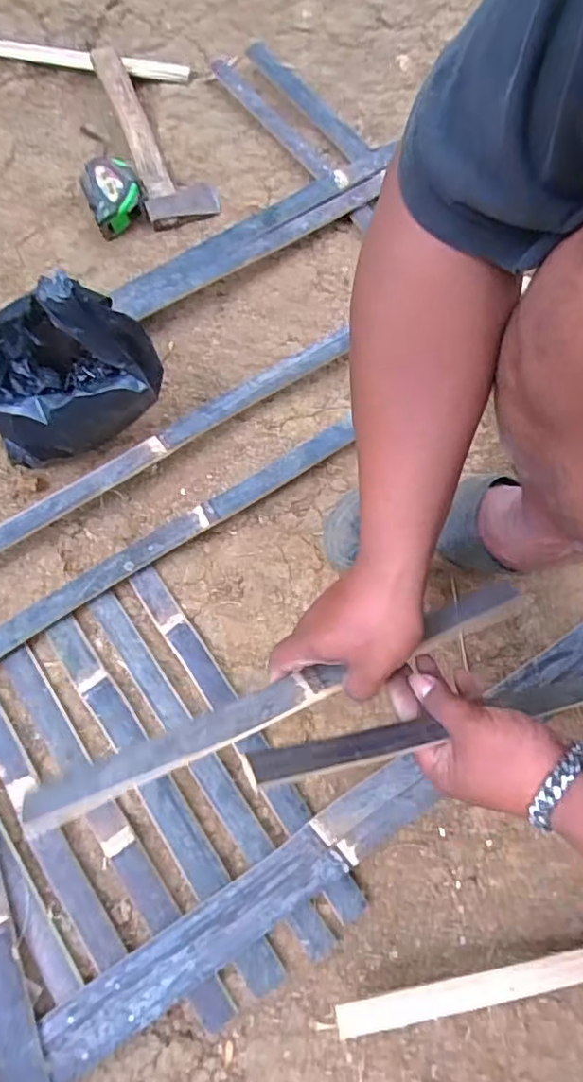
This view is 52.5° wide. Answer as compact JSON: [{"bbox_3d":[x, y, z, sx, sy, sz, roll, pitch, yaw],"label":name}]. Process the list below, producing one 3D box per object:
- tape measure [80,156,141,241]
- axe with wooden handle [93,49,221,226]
[{"bbox_3d":[-0.218,-0.425,0.723,0.065,0.045,0.080,-21,75,-6],"label":"tape measure"},{"bbox_3d":[-0.175,-0.530,0.759,0.092,0.036,0.268,-19,75,-6],"label":"axe with wooden handle"}]

